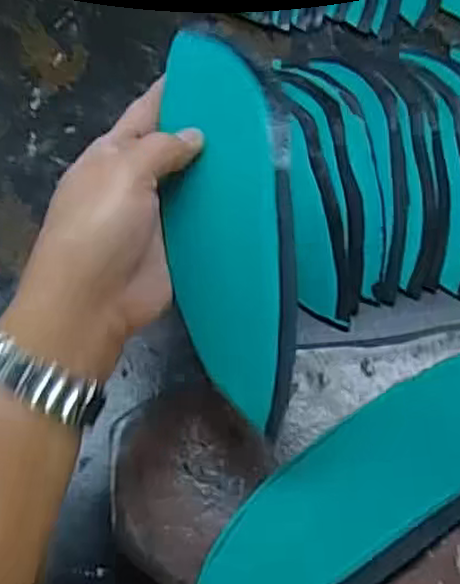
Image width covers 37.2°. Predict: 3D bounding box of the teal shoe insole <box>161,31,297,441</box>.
[{"bbox_3d":[0.000,-0.039,0.328,0.059,0.023,0.199,-7,76,-1],"label":"teal shoe insole"}]

